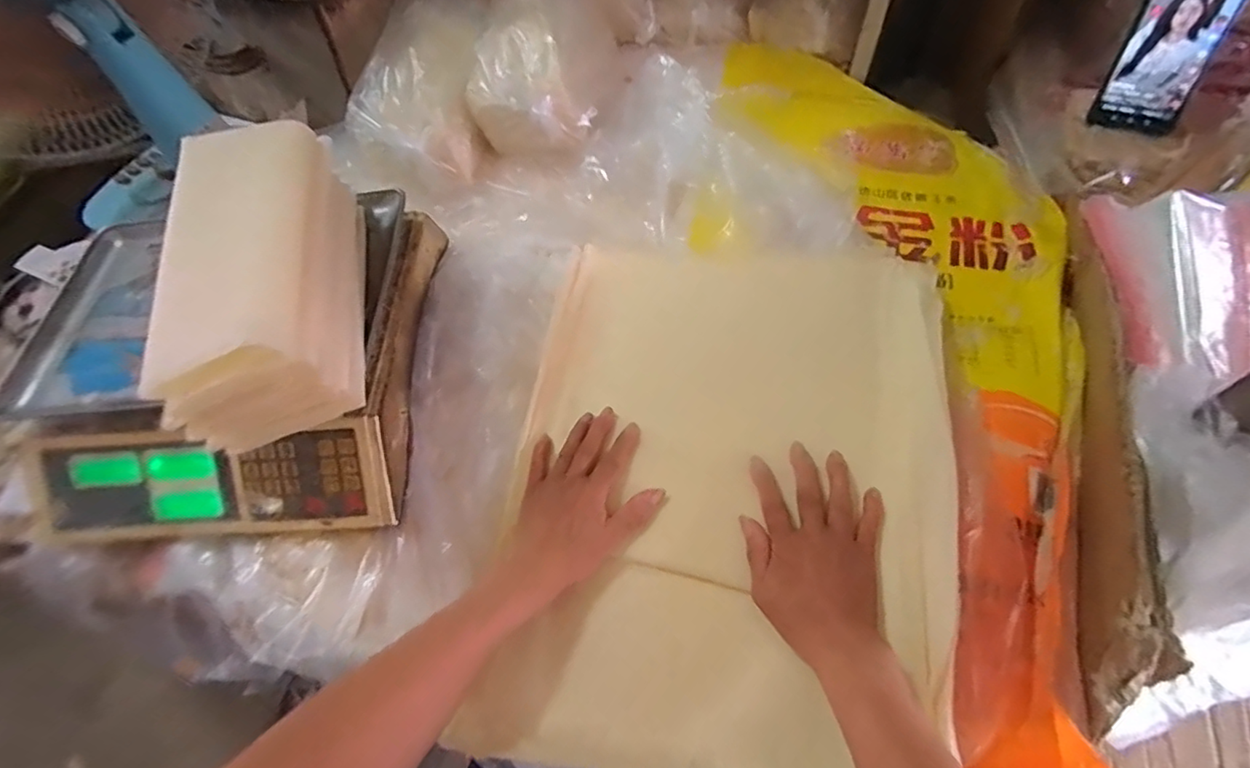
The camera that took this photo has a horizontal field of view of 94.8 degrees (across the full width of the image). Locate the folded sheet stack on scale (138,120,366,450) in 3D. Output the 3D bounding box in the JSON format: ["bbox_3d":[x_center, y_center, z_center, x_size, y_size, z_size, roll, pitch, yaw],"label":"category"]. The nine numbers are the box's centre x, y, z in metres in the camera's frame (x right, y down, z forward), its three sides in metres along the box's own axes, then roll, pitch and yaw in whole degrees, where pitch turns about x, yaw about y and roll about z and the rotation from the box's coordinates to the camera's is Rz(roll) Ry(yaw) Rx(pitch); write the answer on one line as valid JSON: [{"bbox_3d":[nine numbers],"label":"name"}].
[{"bbox_3d":[-0.285,-0.087,0.451,0.118,0.105,0.245,-15,59,-5],"label":"folded sheet stack on scale"}]

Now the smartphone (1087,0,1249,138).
[{"bbox_3d":[0.537,-0.332,0.565,0.075,0.154,0.009,26,39,26],"label":"smartphone"}]

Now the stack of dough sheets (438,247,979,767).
[{"bbox_3d":[0.089,0.069,0.508,0.361,0.042,0.482,4,59,14],"label":"stack of dough sheets"}]

